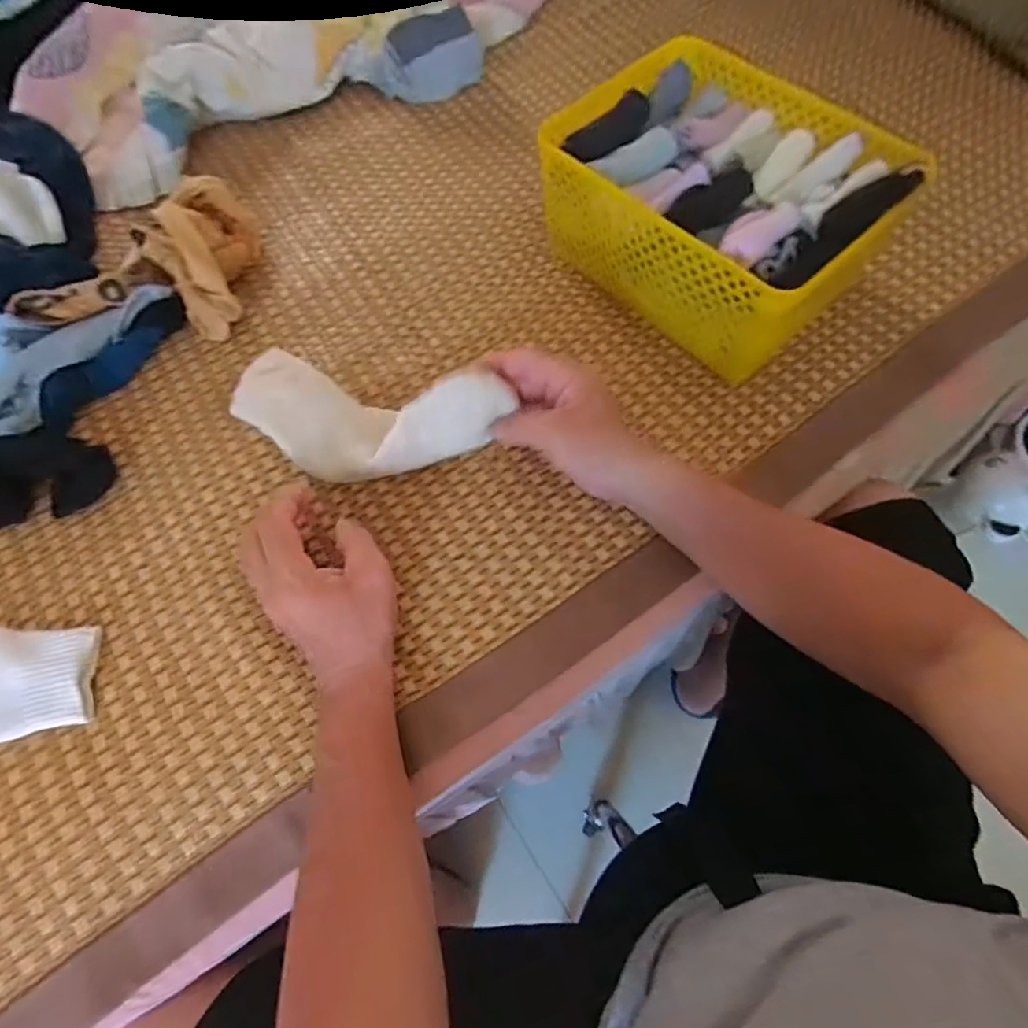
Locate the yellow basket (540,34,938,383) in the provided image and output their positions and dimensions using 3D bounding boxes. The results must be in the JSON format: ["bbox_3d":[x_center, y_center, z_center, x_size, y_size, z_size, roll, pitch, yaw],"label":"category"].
[{"bbox_3d":[0.185,-0.286,0.524,0.209,0.131,0.267,-39,72,-14],"label":"yellow basket"}]

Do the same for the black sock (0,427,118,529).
[{"bbox_3d":[-0.405,-0.036,0.480,0.109,0.027,0.075,-15,68,-5],"label":"black sock"}]

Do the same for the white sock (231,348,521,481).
[{"bbox_3d":[-0.119,-0.078,0.458,0.238,0.044,0.092,4,67,13],"label":"white sock"}]

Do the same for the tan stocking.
[{"bbox_3d":[-0.301,-0.261,0.548,0.112,0.082,0.166,-30,70,-11],"label":"tan stocking"}]

